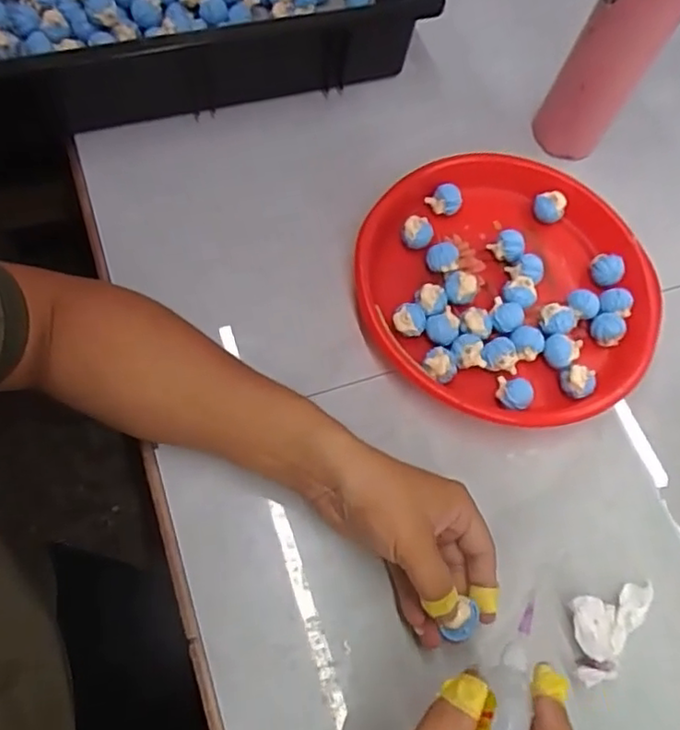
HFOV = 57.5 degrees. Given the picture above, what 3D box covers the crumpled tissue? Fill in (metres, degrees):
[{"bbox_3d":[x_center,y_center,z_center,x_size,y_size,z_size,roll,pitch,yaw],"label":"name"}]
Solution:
[{"bbox_3d":[0.196,0.188,0.438,0.074,0.023,0.053,-12,69,-4],"label":"crumpled tissue"}]

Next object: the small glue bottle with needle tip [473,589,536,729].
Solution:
[{"bbox_3d":[0.088,0.172,0.329,0.022,0.026,0.100,23,50,9],"label":"small glue bottle with needle tip"}]

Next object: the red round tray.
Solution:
[{"bbox_3d":[0.145,-0.068,0.532,0.248,0.048,0.244,0,68,0],"label":"red round tray"}]

